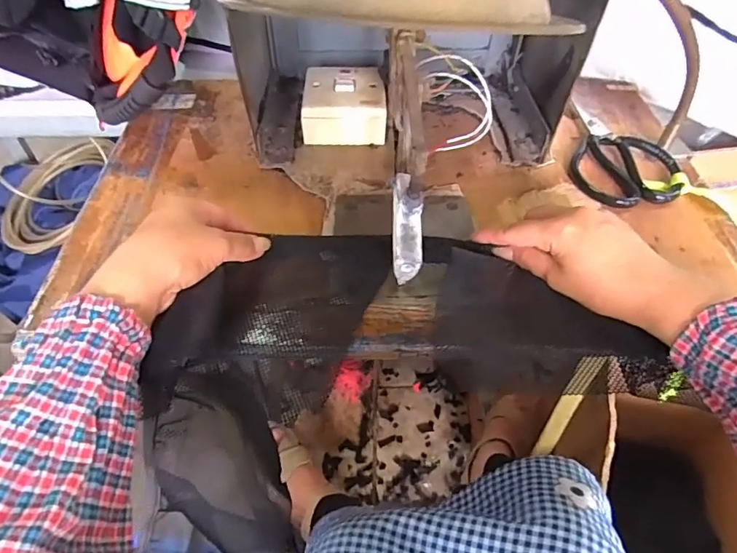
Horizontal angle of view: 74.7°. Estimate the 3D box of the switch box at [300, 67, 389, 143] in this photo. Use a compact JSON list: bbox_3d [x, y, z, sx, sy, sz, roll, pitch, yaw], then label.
[{"bbox_3d":[-0.026,-0.186,0.525,0.087,0.041,0.097,0,50,-1],"label":"switch box"}]

